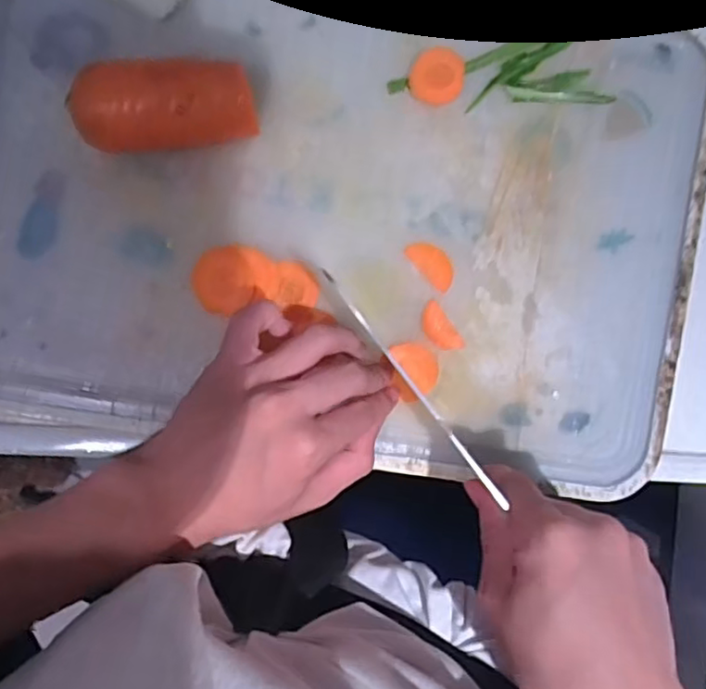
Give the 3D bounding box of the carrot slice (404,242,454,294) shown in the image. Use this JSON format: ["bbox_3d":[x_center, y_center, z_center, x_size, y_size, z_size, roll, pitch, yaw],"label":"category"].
[{"bbox_3d":[0.045,-0.045,0.359,0.016,0.004,0.032,-40,95,-1],"label":"carrot slice"}]

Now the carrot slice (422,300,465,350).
[{"bbox_3d":[0.049,-0.008,0.360,0.015,0.004,0.031,-36,95,-2],"label":"carrot slice"}]

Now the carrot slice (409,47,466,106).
[{"bbox_3d":[0.047,-0.148,0.351,0.029,0.004,0.028,1,110,3],"label":"carrot slice"}]

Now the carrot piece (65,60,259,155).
[{"bbox_3d":[-0.093,-0.117,0.324,0.082,0.045,0.039,-10,93,-4],"label":"carrot piece"}]

